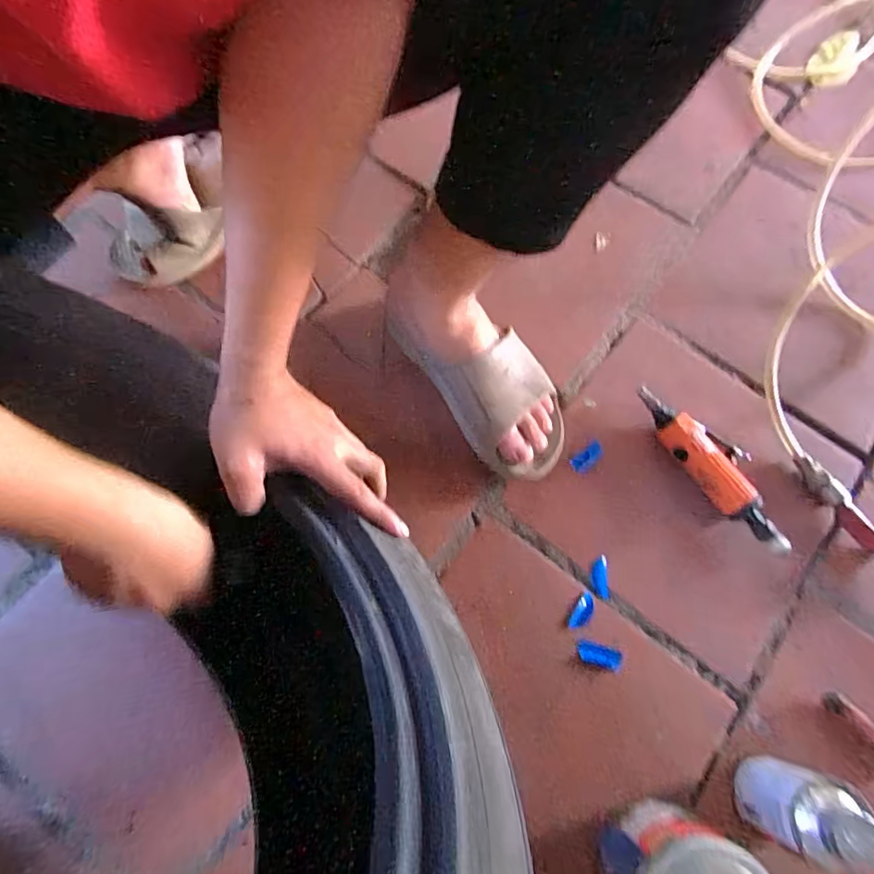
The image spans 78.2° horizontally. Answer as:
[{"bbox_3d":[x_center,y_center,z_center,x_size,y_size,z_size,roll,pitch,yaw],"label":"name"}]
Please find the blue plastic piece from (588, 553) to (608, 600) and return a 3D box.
[{"bbox_3d":[0.167,0.144,0.557,0.018,0.009,0.046,8,70,1],"label":"blue plastic piece"}]

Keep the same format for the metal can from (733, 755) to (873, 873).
[{"bbox_3d":[0.296,0.302,0.440,0.060,0.130,0.060,0,70,-1],"label":"metal can"}]

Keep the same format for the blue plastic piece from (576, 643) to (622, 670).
[{"bbox_3d":[0.160,0.215,0.529,0.040,0.005,0.018,14,71,3],"label":"blue plastic piece"}]

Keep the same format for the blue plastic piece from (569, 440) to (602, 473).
[{"bbox_3d":[0.169,0.023,0.603,0.041,0.005,0.020,-37,75,-13],"label":"blue plastic piece"}]

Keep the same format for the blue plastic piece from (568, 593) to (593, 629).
[{"bbox_3d":[0.146,0.177,0.542,0.016,0.005,0.037,31,74,11],"label":"blue plastic piece"}]

